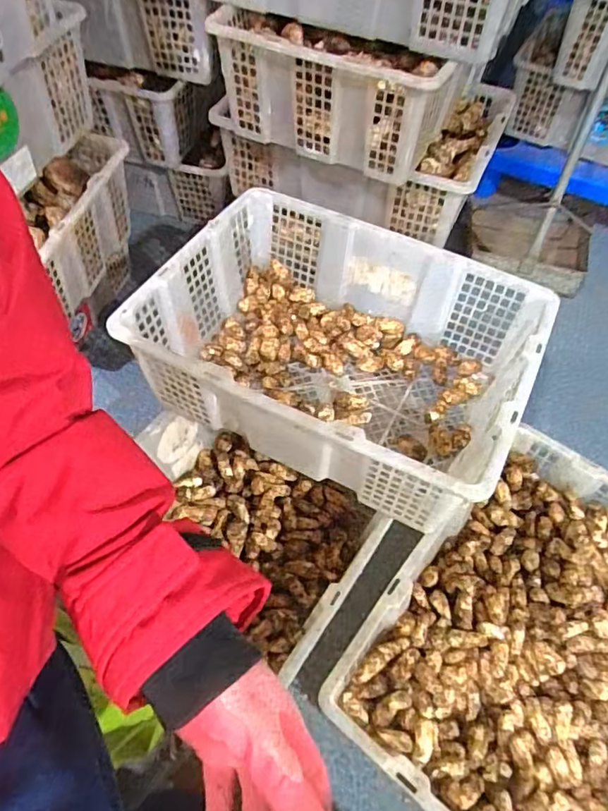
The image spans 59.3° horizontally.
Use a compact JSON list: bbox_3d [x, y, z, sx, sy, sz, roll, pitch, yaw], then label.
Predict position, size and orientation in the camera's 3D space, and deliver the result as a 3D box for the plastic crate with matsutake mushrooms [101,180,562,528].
[{"bbox_3d":[0.047,-0.079,0.733,0.468,0.169,0.352,23,58,13],"label":"plastic crate with matsutake mushrooms"}]

